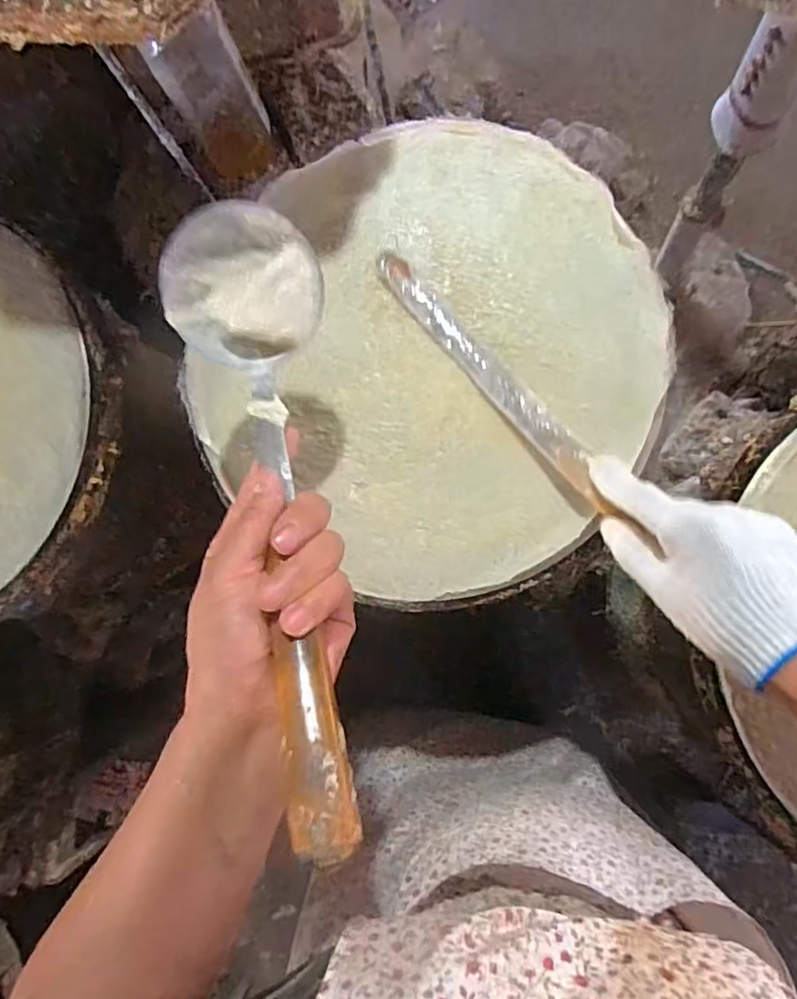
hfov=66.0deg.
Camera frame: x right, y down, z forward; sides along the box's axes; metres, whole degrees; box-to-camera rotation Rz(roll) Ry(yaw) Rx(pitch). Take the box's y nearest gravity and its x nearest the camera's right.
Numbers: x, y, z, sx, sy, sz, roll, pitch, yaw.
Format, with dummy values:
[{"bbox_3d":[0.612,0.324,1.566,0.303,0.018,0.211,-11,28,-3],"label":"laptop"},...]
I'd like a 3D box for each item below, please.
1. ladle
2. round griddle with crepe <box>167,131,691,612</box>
[{"bbox_3d":[-0.071,-0.016,0.318,0.091,0.059,0.357,-15,62,7],"label":"ladle"},{"bbox_3d":[0.030,-0.114,0.489,0.333,0.018,0.354,0,87,8],"label":"round griddle with crepe"}]

